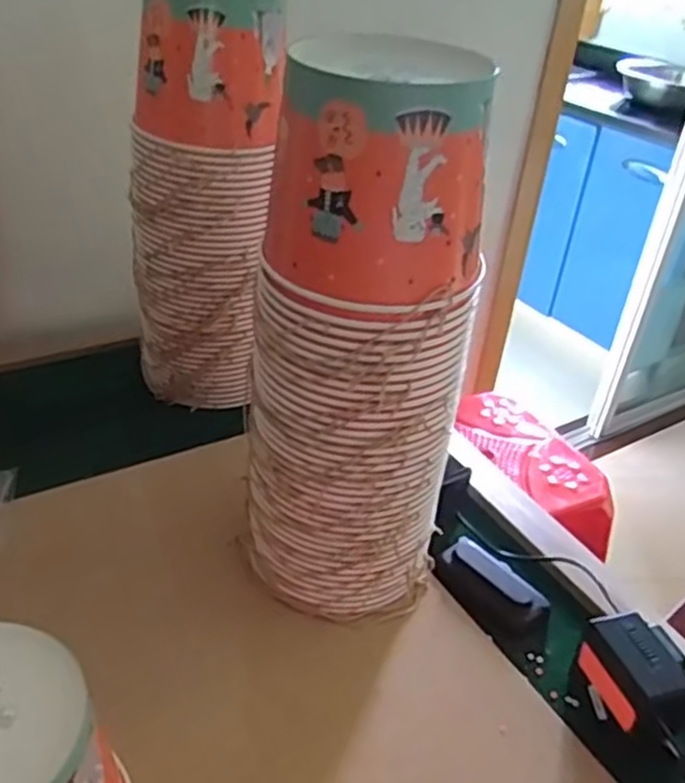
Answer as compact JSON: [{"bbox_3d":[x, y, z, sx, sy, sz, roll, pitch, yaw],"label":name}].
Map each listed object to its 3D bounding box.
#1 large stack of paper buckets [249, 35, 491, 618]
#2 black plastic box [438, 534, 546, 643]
[{"bbox_3d":[0.014,-0.018,0.550,0.127,0.418,0.132,-24,44,-37],"label":"large stack of paper buckets"},{"bbox_3d":[0.131,0.176,0.669,0.056,0.022,0.100,-21,42,-34],"label":"black plastic box"}]

